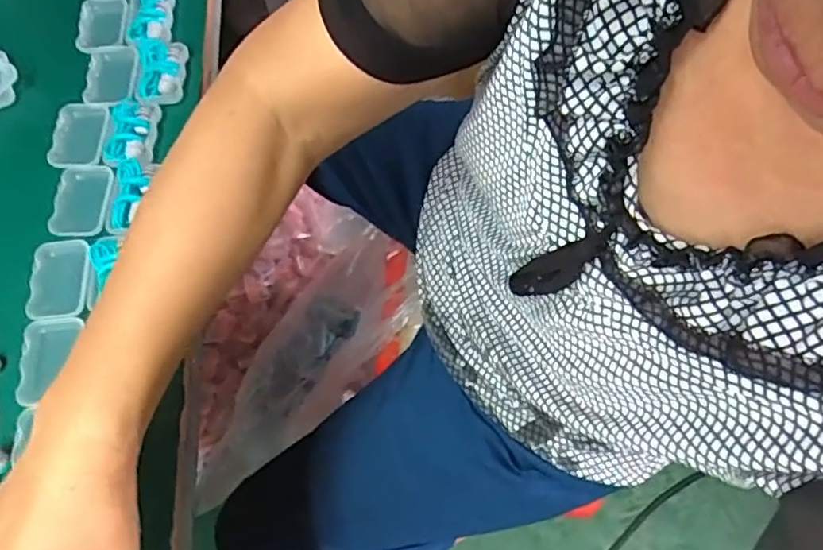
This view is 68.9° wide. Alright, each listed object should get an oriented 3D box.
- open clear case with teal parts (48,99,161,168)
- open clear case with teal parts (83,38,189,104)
[{"bbox_3d":[-0.231,-0.107,0.450,0.081,0.014,0.057,4,66,4],"label":"open clear case with teal parts"},{"bbox_3d":[-0.221,-0.159,0.474,0.081,0.015,0.059,-2,66,2],"label":"open clear case with teal parts"}]

